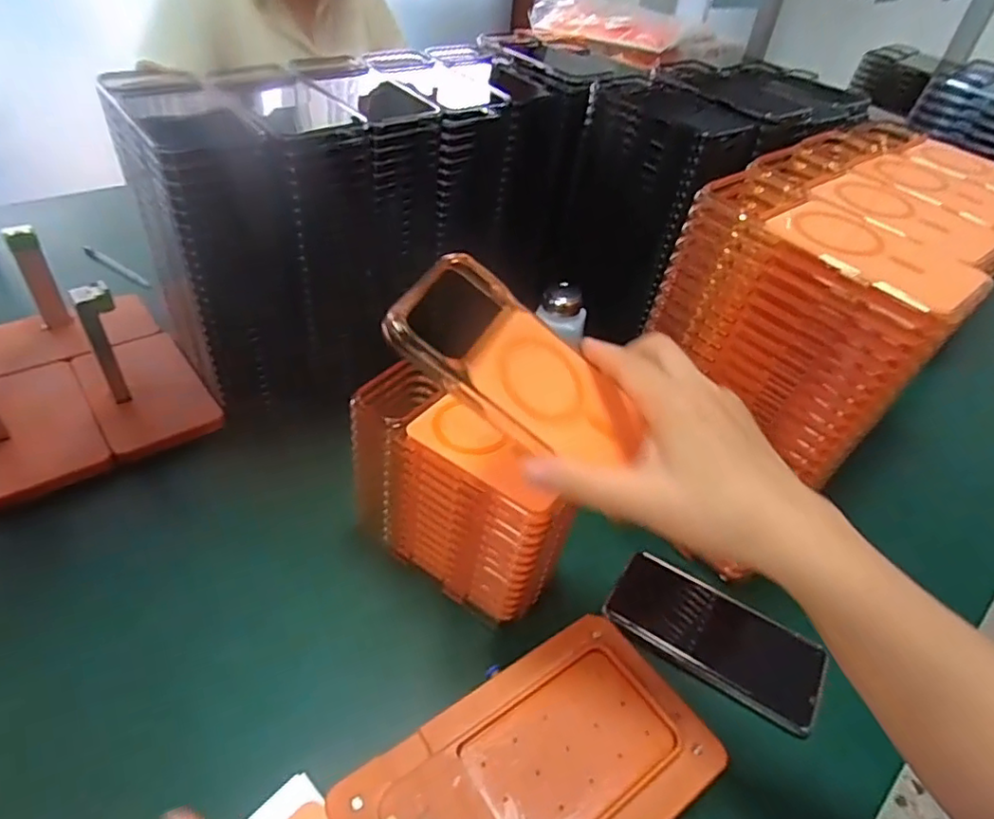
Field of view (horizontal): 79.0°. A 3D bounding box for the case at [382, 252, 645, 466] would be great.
[{"bbox_3d":[0.013,-0.023,0.327,0.145,0.018,0.069,38,58,3],"label":"case"}]

